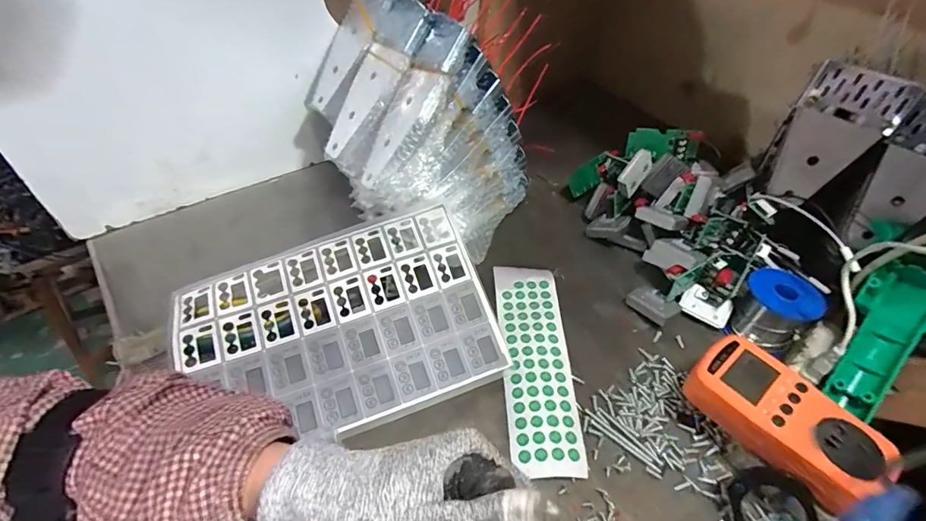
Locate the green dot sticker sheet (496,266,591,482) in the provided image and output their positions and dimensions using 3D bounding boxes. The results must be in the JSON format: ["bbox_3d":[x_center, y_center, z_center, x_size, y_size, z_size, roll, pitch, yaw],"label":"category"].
[{"bbox_3d":[0.066,0.086,0.406,0.061,0.010,0.211,-1,48,0],"label":"green dot sticker sheet"}]

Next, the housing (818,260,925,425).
[{"bbox_3d":[0.362,0.075,0.344,0.137,0.029,0.115,-47,47,-3],"label":"housing"}]

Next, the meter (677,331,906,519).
[{"bbox_3d":[0.234,0.119,0.325,0.075,0.030,0.126,-32,57,-29],"label":"meter"}]

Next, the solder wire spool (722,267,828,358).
[{"bbox_3d":[0.302,0.048,0.430,0.059,0.061,0.065,-29,55,-29],"label":"solder wire spool"}]

